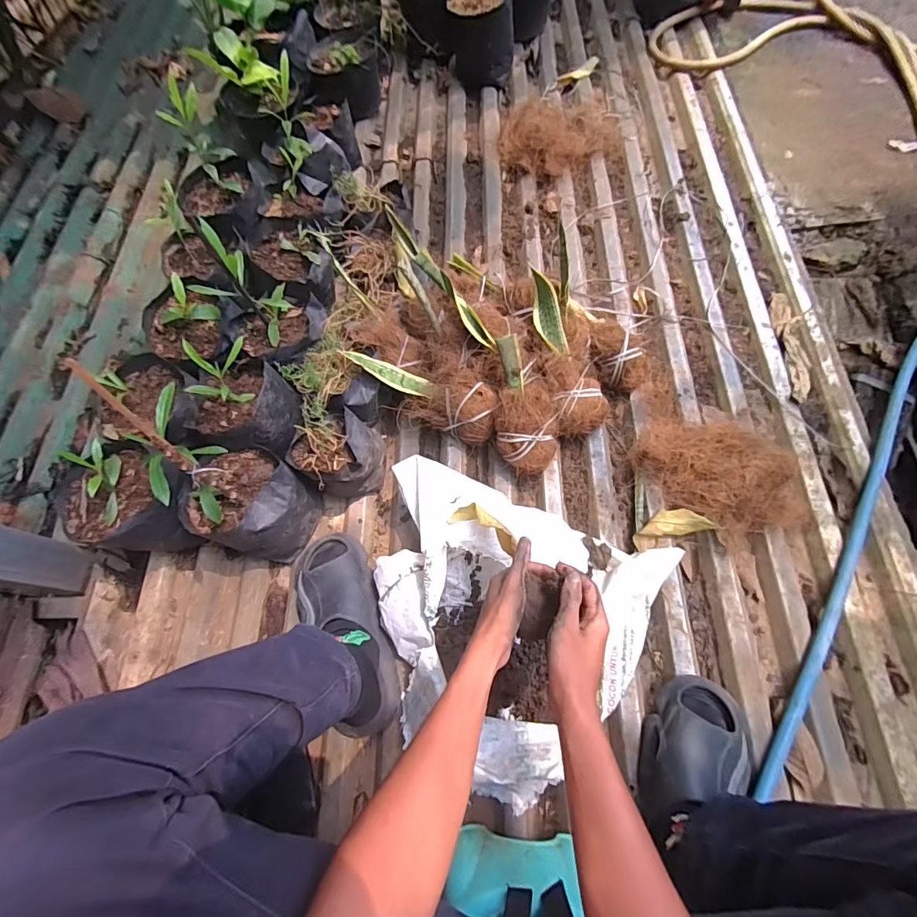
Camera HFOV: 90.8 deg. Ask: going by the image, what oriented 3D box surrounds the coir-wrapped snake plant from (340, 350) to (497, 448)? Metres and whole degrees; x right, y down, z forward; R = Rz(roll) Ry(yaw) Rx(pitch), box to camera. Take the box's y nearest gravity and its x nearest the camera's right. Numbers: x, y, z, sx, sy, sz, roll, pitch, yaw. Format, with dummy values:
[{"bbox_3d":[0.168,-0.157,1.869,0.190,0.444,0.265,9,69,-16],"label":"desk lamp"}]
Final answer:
[{"bbox_3d":[-0.062,-0.114,0.765,0.267,0.078,0.096,23,71,-2],"label":"coir-wrapped snake plant"}]

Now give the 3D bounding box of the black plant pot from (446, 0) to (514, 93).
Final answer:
[{"bbox_3d":[0.058,-1.062,1.145,0.152,0.159,0.141,-1,69,3],"label":"black plant pot"}]

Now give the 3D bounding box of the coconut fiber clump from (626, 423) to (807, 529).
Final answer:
[{"bbox_3d":[0.427,0.018,0.732,0.266,0.056,0.182,5,69,5],"label":"coconut fiber clump"}]

